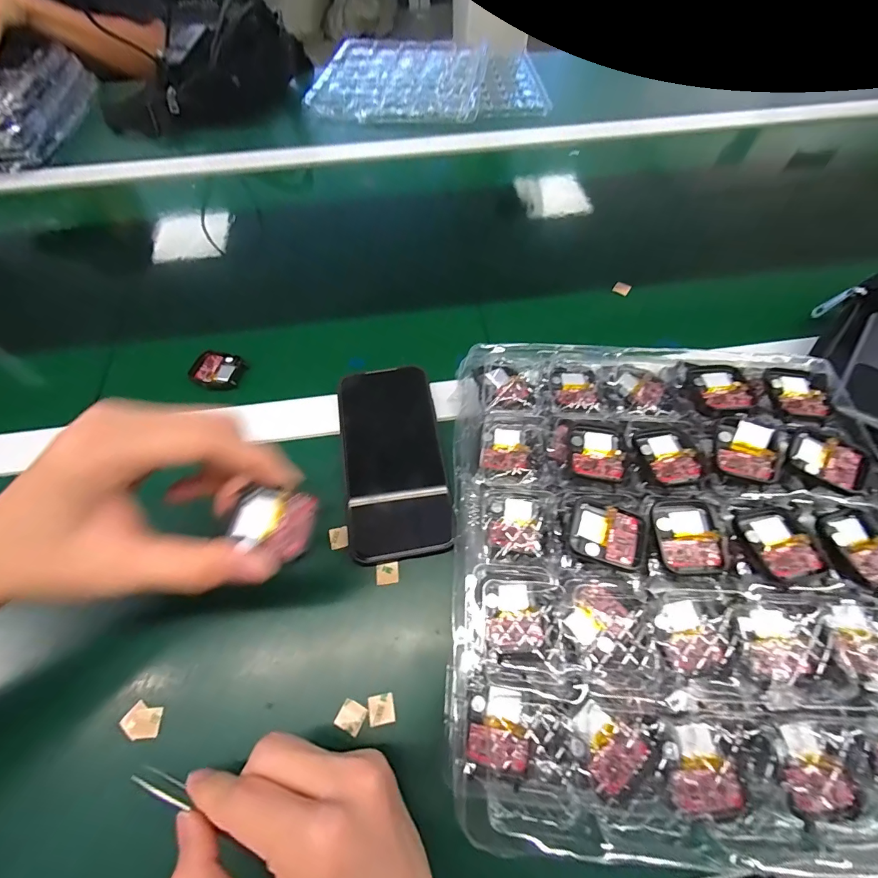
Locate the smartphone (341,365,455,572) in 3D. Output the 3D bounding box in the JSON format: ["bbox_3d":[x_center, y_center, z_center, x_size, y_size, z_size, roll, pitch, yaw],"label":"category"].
[{"bbox_3d":[-0.037,0.012,0.318,0.075,0.013,0.159,-8,62,-2],"label":"smartphone"}]

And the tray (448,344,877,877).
[{"bbox_3d":[0.147,0.069,0.257,0.271,0.054,0.284,2,61,1],"label":"tray"}]

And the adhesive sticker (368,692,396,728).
[{"bbox_3d":[-0.035,0.166,0.247,0.016,0.004,0.016,-9,61,-5],"label":"adhesive sticker"}]

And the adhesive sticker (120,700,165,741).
[{"bbox_3d":[-0.182,0.173,0.247,0.024,0.004,0.018,14,57,7],"label":"adhesive sticker"}]

